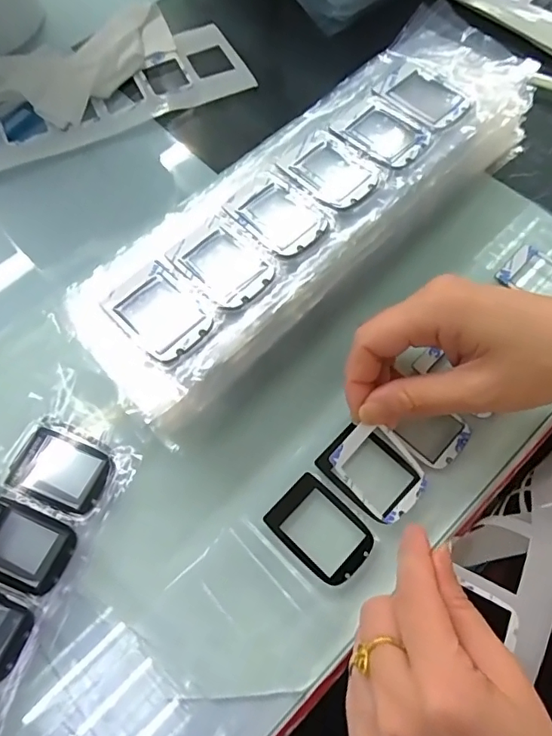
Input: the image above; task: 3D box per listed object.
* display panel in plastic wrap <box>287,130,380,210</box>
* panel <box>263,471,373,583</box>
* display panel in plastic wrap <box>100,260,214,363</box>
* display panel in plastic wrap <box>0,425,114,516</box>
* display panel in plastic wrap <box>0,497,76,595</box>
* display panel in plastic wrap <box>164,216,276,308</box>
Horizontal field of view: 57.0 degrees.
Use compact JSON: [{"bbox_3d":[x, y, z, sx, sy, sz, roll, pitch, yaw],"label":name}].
[{"bbox_3d":[0.033,-0.109,0.281,0.038,0.007,0.048,-40,70,-13],"label":"display panel in plastic wrap"},{"bbox_3d":[0.023,0.082,0.262,0.051,0.004,0.036,41,73,17],"label":"panel"},{"bbox_3d":[-0.057,-0.027,0.248,0.051,0.005,0.038,42,74,18],"label":"display panel in plastic wrap"},{"bbox_3d":[-0.118,0.056,0.277,0.054,0.004,0.036,22,69,11],"label":"display panel in plastic wrap"},{"bbox_3d":[-0.132,0.091,0.263,0.052,0.004,0.035,18,68,9],"label":"display panel in plastic wrap"},{"bbox_3d":[-0.027,-0.054,0.259,0.051,0.004,0.038,39,73,17],"label":"display panel in plastic wrap"}]

